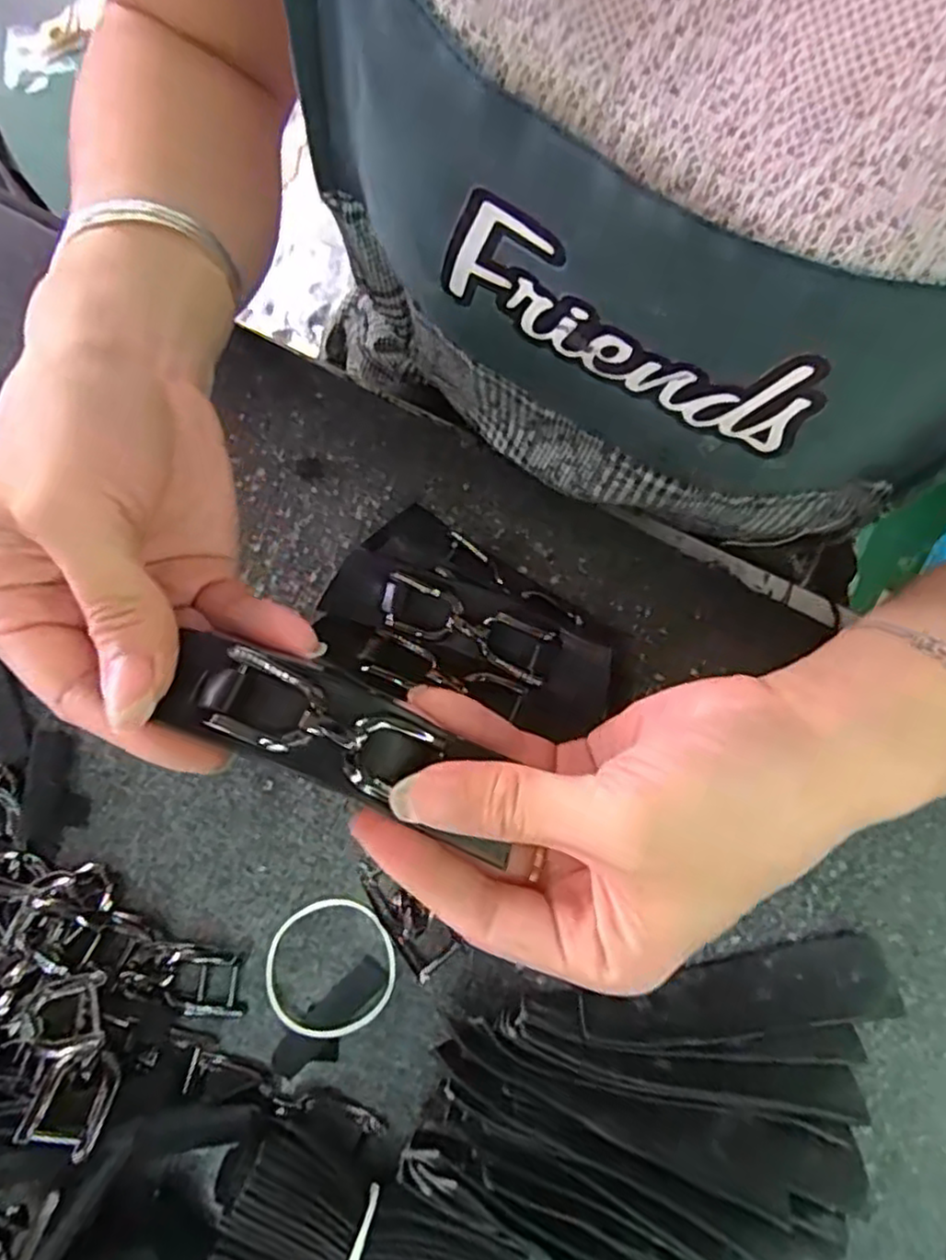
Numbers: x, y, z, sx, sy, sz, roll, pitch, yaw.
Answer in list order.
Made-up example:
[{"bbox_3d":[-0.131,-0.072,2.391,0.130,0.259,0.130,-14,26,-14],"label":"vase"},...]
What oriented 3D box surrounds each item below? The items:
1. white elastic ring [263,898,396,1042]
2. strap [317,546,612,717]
[{"bbox_3d":[-0.052,0.123,0.256,0.047,0.005,0.046,0,77,-1],"label":"white elastic ring"},{"bbox_3d":[-0.002,-0.001,0.275,0.114,0.010,0.029,21,87,7],"label":"strap"}]

